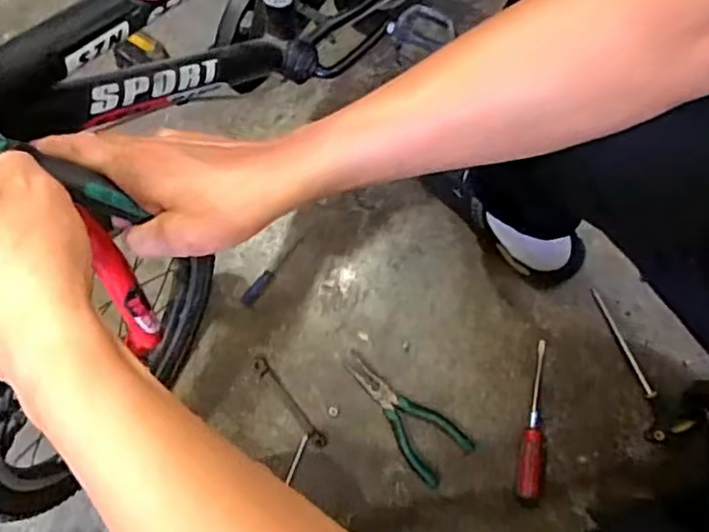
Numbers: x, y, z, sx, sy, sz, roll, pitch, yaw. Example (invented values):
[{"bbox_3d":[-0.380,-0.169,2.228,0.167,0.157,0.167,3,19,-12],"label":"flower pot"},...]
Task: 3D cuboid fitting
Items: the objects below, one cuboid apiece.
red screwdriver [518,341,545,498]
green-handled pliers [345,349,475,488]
[{"bbox_3d":[0.231,0.193,0.844,0.031,0.022,0.200,11,62,5],"label":"red screwdriver"},{"bbox_3d":[0.062,0.186,0.857,0.074,0.012,0.193,-41,77,-9],"label":"green-handled pliers"}]

